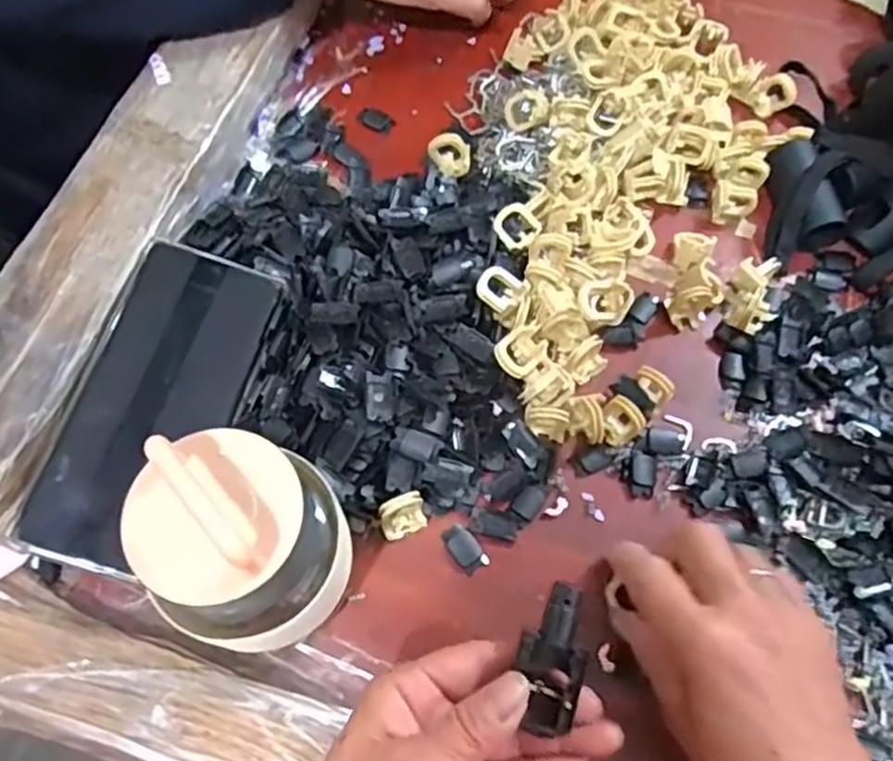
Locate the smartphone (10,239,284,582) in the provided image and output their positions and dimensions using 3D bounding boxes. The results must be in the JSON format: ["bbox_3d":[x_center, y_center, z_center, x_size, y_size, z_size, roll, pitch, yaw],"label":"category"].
[{"bbox_3d":[-0.143,0.011,0.349,0.074,0.008,0.161,19,72,-4],"label":"smartphone"}]

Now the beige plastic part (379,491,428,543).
[{"bbox_3d":[-0.021,0.065,0.337,0.022,0.020,0.015,-21,68,-9],"label":"beige plastic part"}]

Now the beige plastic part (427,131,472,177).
[{"bbox_3d":[0.003,-0.136,0.425,0.022,0.026,0.014,-34,25,9],"label":"beige plastic part"}]

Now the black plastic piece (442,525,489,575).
[{"bbox_3d":[0.009,0.082,0.342,0.014,0.004,0.024,-35,71,-14],"label":"black plastic piece"}]

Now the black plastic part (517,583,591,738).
[{"bbox_3d":[0.040,0.103,0.264,0.024,0.014,0.051,6,90,2],"label":"black plastic part"}]

